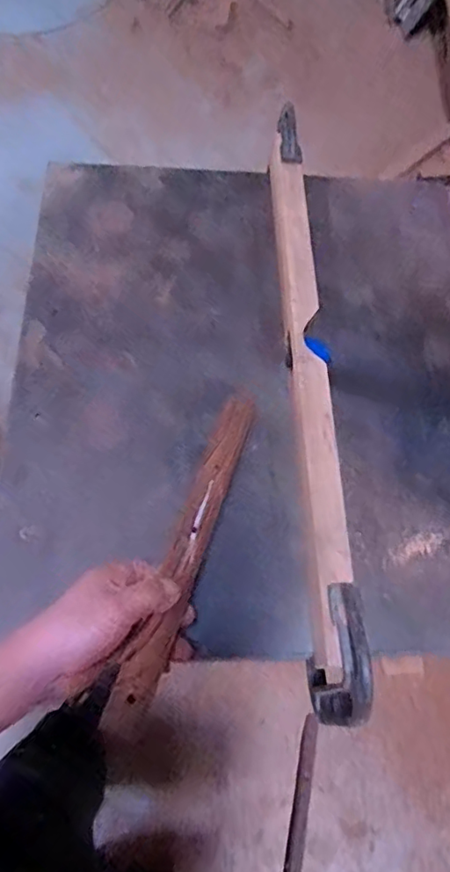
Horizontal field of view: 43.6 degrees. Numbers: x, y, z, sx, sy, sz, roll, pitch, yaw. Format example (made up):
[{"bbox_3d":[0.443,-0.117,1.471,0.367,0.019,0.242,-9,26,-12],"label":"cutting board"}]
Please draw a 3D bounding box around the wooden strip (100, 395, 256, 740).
[{"bbox_3d":[-0.028,0.086,0.491,0.031,0.017,0.326,17,51,5],"label":"wooden strip"}]

